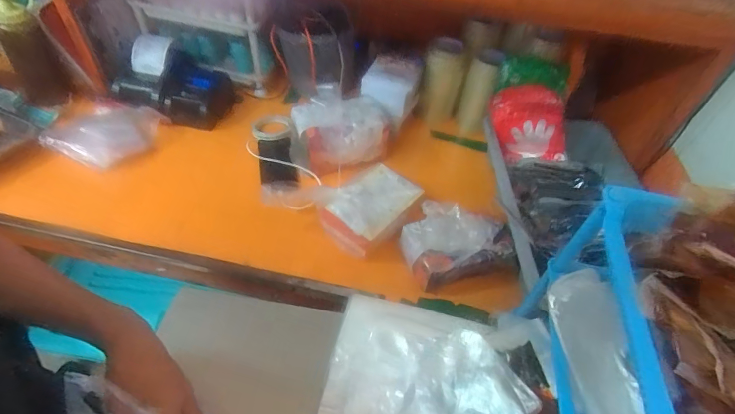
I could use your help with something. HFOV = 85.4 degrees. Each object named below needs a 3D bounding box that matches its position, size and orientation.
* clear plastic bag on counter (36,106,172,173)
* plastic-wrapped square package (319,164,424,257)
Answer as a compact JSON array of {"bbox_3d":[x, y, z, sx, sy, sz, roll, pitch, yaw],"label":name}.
[{"bbox_3d":[-0.584,-0.173,0.887,0.204,0.065,0.192,14,48,6],"label":"clear plastic bag on counter"},{"bbox_3d":[0.011,-0.001,0.761,0.115,0.069,0.181,35,54,23],"label":"plastic-wrapped square package"}]

